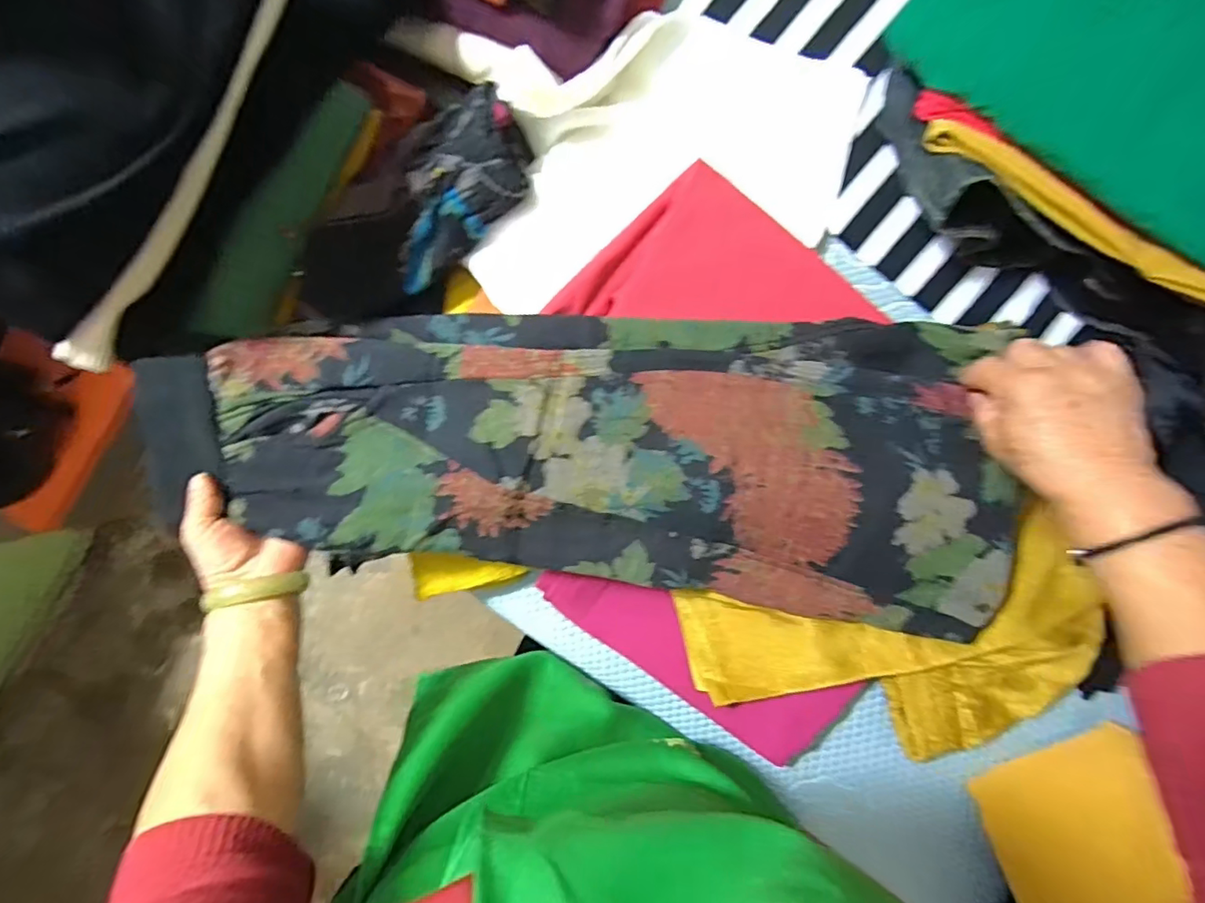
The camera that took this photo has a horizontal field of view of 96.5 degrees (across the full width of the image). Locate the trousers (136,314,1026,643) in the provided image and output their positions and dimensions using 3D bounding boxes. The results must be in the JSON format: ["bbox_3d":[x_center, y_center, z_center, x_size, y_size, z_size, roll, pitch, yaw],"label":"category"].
[{"bbox_3d":[0.003,0.002,0.450,0.671,0.062,0.248,5,95,-2],"label":"trousers"}]

